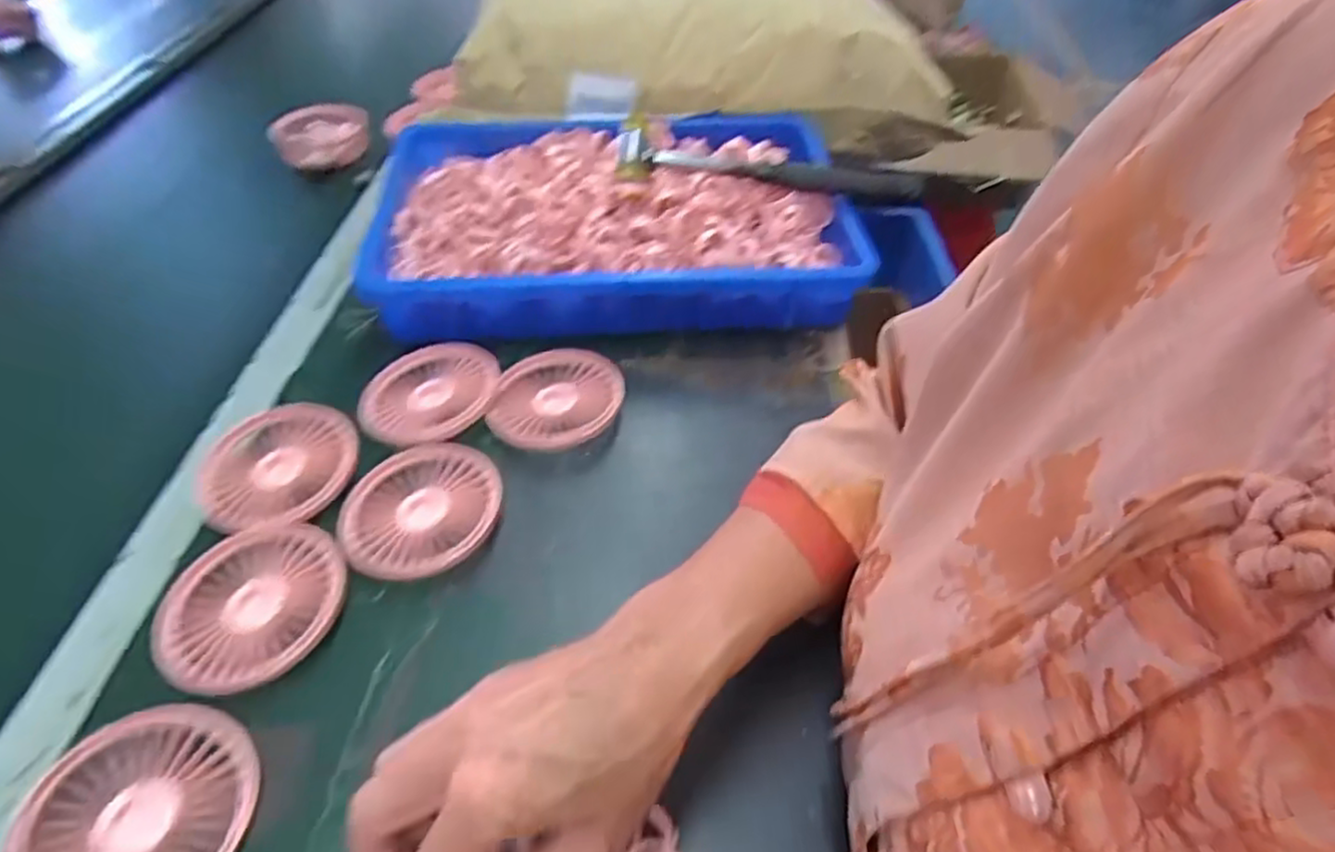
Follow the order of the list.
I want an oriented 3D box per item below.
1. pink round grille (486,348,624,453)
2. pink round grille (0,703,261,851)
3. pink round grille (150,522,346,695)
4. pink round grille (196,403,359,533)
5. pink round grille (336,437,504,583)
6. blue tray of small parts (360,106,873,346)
[{"bbox_3d":[-0.074,-0.016,0.485,0.084,0.017,0.087,0,47,0],"label":"pink round grille"},{"bbox_3d":[-0.228,0.170,0.310,0.086,0.019,0.092,0,47,0],"label":"pink round grille"},{"bbox_3d":[-0.219,0.093,0.377,0.085,0.016,0.092,0,47,0],"label":"pink round grille"},{"bbox_3d":[-0.234,0.024,0.434,0.089,0.012,0.087,0,47,0],"label":"pink round grille"},{"bbox_3d":[-0.143,0.051,0.422,0.092,0.017,0.085,0,47,0],"label":"pink round grille"},{"bbox_3d":[-0.046,-0.174,0.593,0.368,0.082,0.250,-4,47,-4],"label":"blue tray of small parts"}]

